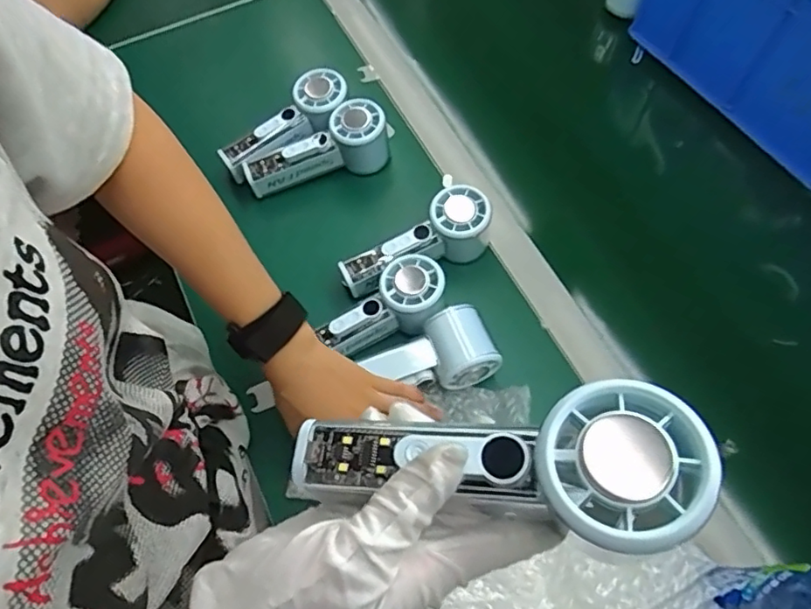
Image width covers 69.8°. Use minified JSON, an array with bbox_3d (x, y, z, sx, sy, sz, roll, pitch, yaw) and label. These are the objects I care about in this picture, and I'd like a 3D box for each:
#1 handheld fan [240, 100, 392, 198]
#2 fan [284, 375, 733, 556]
[{"bbox_3d":[-0.093,-0.160,0.610,0.154,0.062,0.052,-19,59,-8],"label":"handheld fan"},{"bbox_3d":[0.032,0.058,0.221,0.152,0.025,0.053,-3,56,23],"label":"fan"}]

